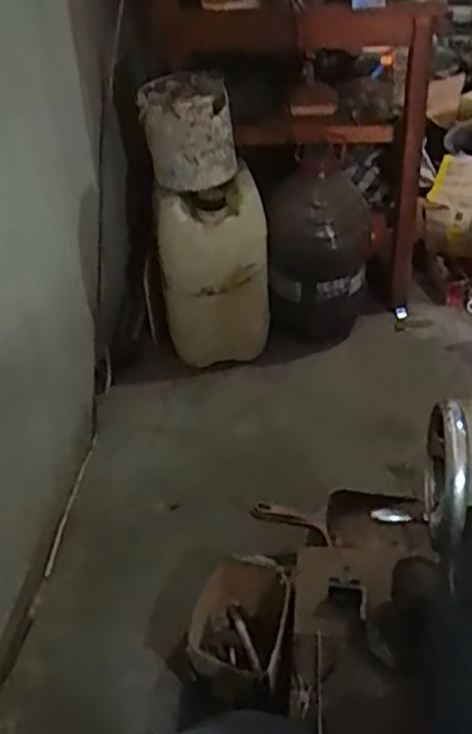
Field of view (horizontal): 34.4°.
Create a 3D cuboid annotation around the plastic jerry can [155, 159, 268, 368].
[{"bbox_3d":[-0.049,-0.213,1.750,0.237,0.406,0.158,-9,38,-5],"label":"plastic jerry can"}]

